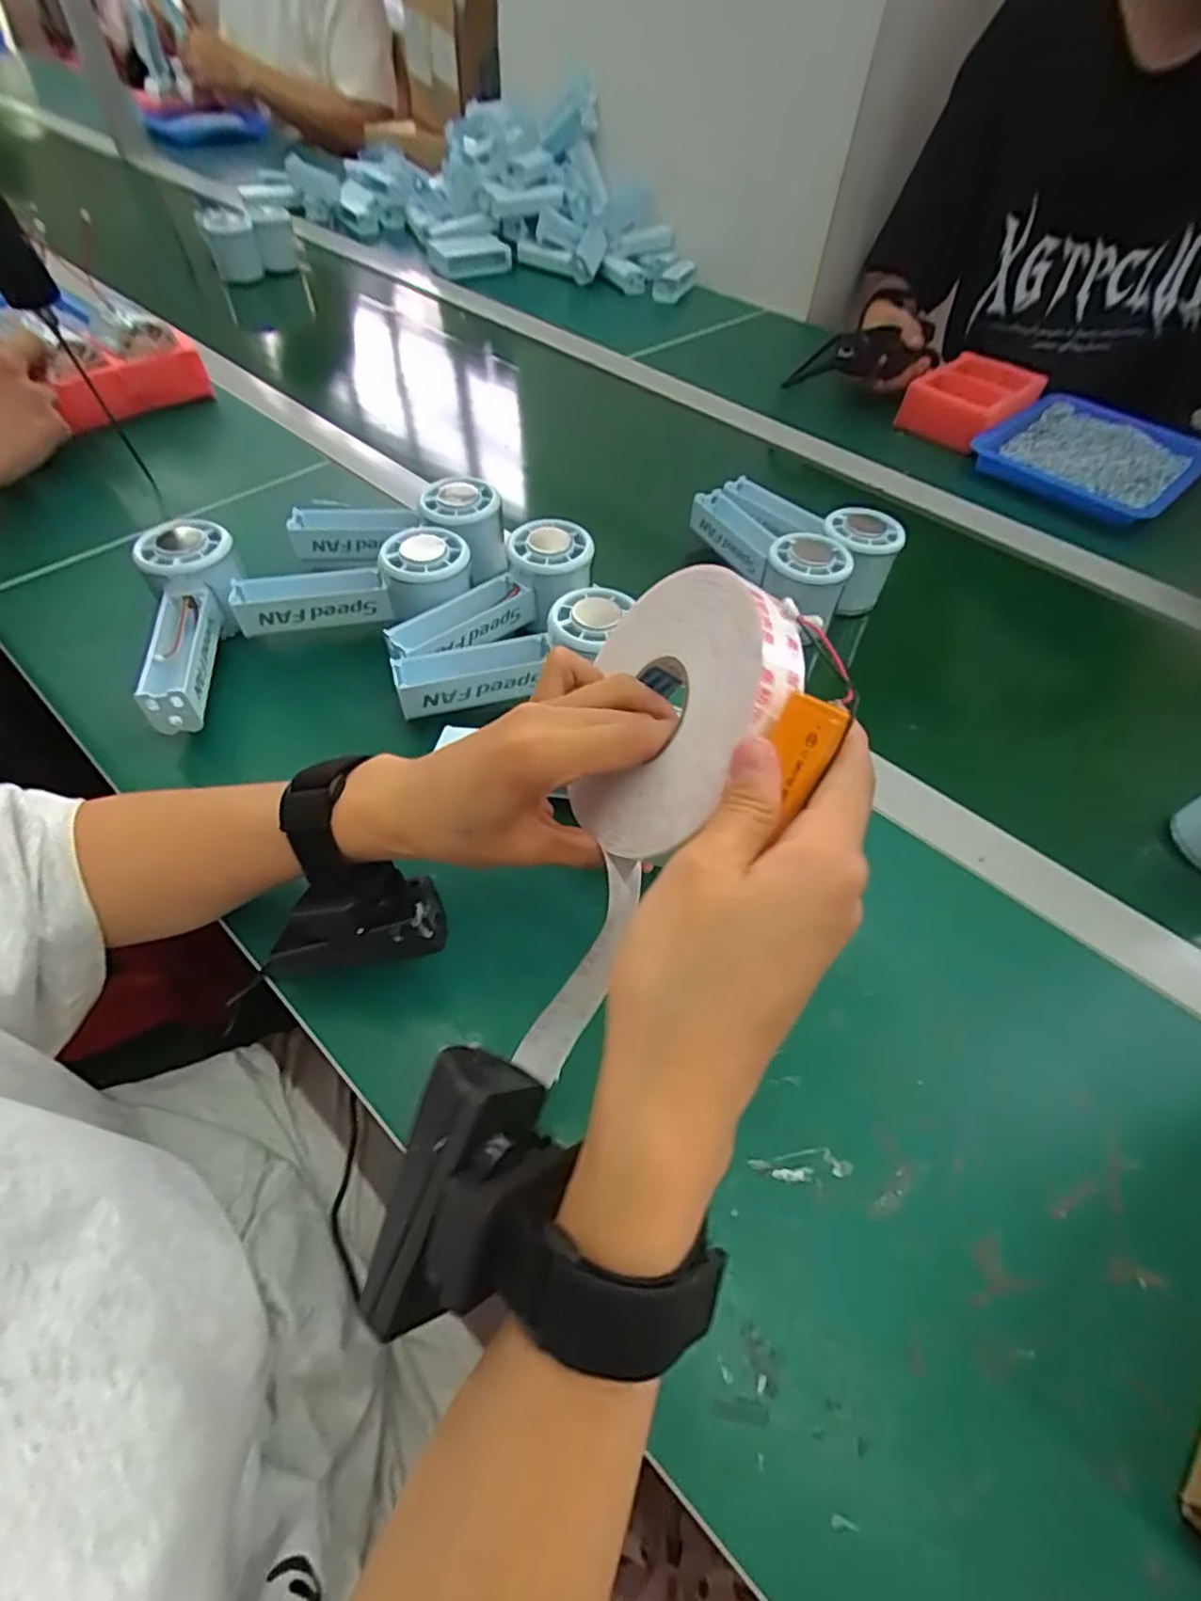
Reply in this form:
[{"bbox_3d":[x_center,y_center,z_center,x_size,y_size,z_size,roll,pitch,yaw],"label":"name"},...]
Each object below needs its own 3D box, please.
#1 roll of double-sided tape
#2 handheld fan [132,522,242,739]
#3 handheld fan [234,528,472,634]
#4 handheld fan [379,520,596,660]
[{"bbox_3d":[0.027,-0.030,0.256,0.021,0.108,0.096,16,14,-31],"label":"roll of double-sided tape"},{"bbox_3d":[-0.260,-0.107,0.421,0.050,0.051,0.146,-5,66,-5],"label":"handheld fan"},{"bbox_3d":[-0.163,-0.141,0.452,0.150,0.062,0.044,-3,51,-9],"label":"handheld fan"},{"bbox_3d":[-0.065,-0.128,0.439,0.056,0.051,0.149,39,60,24],"label":"handheld fan"}]

